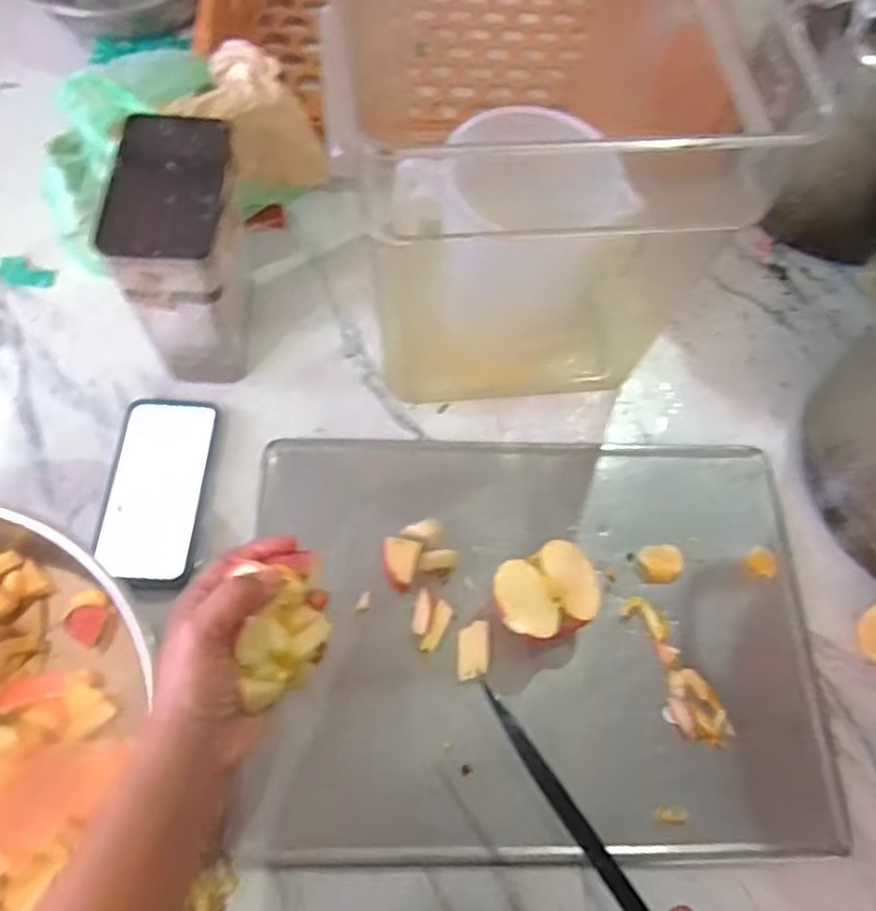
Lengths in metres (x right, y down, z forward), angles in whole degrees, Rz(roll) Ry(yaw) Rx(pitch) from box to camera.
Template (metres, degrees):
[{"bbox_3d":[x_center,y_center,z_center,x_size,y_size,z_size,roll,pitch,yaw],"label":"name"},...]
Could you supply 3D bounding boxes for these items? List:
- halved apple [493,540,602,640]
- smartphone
[{"bbox_3d":[0.085,0.111,0.566,0.083,0.049,0.065,-26,69,-14],"label":"halved apple"},{"bbox_3d":[-0.238,0.028,0.607,0.082,0.015,0.170,3,65,-2],"label":"smartphone"}]

